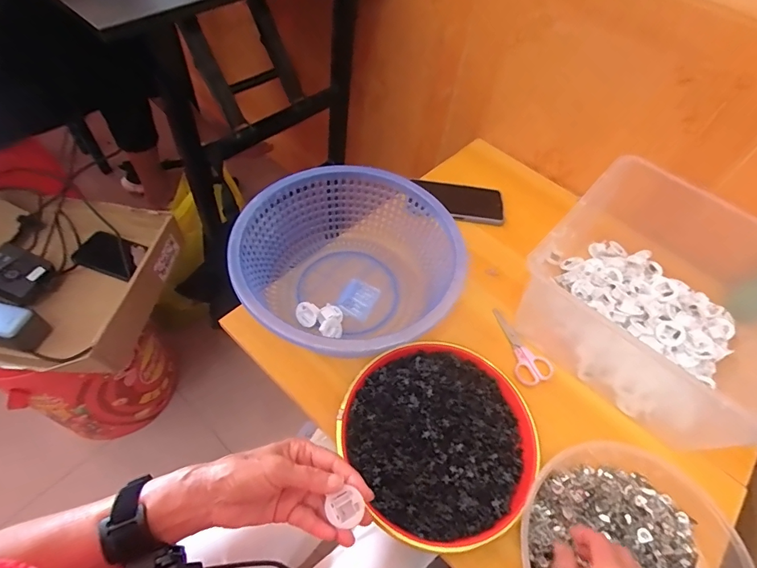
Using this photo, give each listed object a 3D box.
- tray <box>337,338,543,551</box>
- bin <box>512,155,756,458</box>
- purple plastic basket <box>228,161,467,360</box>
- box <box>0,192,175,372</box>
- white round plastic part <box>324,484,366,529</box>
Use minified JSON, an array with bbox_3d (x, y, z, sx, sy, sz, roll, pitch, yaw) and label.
[{"bbox_3d":[0.071,0.169,0.481,0.206,0.031,0.214,-23,61,-19],"label":"tray"},{"bbox_3d":[0.380,0.011,0.564,0.292,0.134,0.323,40,62,21],"label":"bin"},{"bbox_3d":[-0.038,-0.017,0.554,0.273,0.116,0.278,-9,57,-11],"label":"purple plastic basket"},{"bbox_3d":[-0.553,-0.007,0.714,0.345,0.097,0.320,7,55,0],"label":"box"},{"bbox_3d":[-0.027,0.186,0.352,0.027,0.006,0.029,-2,82,12],"label":"white round plastic part"}]

